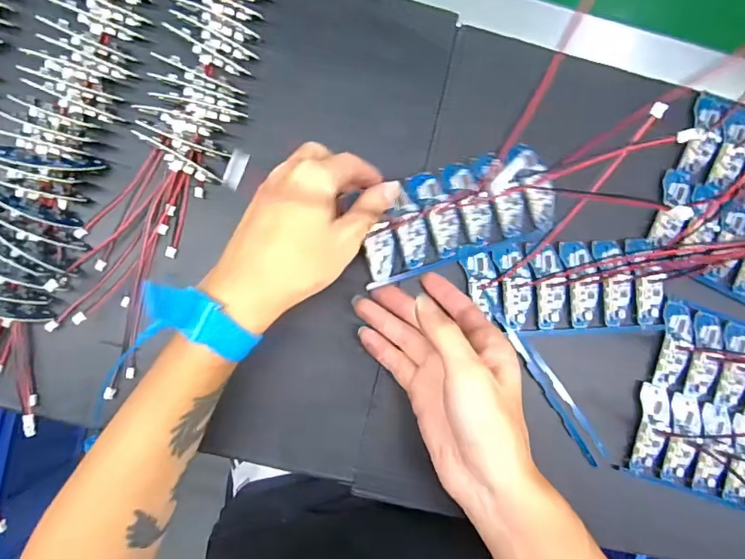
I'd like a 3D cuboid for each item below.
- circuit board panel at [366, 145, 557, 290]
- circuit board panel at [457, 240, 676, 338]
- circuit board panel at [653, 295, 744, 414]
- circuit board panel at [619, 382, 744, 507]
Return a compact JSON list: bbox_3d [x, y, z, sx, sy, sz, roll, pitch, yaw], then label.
[{"bbox_3d":[0.064,-0.047,0.365,0.149,0.011,0.071,-24,89,-8],"label":"circuit board panel"},{"bbox_3d":[0.148,0.007,0.370,0.149,0.009,0.070,-3,88,-5],"label":"circuit board panel"},{"bbox_3d":[0.292,0.068,0.383,0.145,0.011,0.069,18,85,-3],"label":"circuit board panel"},{"bbox_3d":[0.272,0.134,0.376,0.144,0.008,0.068,18,86,-3],"label":"circuit board panel"}]

